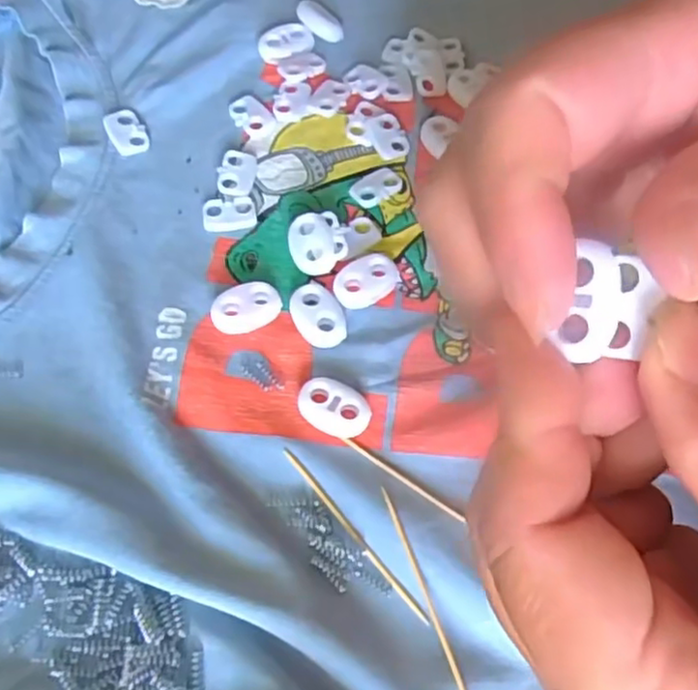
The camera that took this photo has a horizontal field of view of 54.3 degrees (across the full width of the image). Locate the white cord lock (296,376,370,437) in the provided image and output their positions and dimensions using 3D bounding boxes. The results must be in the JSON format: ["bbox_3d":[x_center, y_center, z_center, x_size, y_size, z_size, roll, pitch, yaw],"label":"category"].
[{"bbox_3d":[-0.005,0.019,0.203,0.022,0.006,0.015,30,68,11],"label":"white cord lock"}]

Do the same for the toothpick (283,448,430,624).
[{"bbox_3d":[0.001,0.052,0.189,0.004,0.004,0.060,-38,72,-18],"label":"toothpick"}]

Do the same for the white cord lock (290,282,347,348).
[{"bbox_3d":[-0.010,-0.009,0.215,0.014,0.006,0.021,-29,70,-15],"label":"white cord lock"}]

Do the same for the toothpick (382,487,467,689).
[{"bbox_3d":[0.020,0.066,0.180,0.004,0.004,0.059,-18,68,-11],"label":"toothpick"}]

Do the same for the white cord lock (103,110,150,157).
[{"bbox_3d":[-0.080,-0.077,0.246,0.013,0.004,0.019,-24,69,-13],"label":"white cord lock"}]

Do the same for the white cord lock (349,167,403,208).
[{"bbox_3d":[0.009,-0.057,0.239,0.019,0.004,0.012,-29,70,-15],"label":"white cord lock"}]

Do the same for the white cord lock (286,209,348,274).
[{"bbox_3d":[-0.010,-0.034,0.227,0.019,0.007,0.022,-9,66,-7],"label":"white cord lock"}]

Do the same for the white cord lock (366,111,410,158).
[{"bbox_3d":[0.014,-0.077,0.247,0.012,0.004,0.018,-18,68,-11],"label":"white cord lock"}]

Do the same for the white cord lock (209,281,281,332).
[{"bbox_3d":[-0.032,-0.012,0.215,0.022,0.007,0.014,-16,67,-10],"label":"white cord lock"}]

